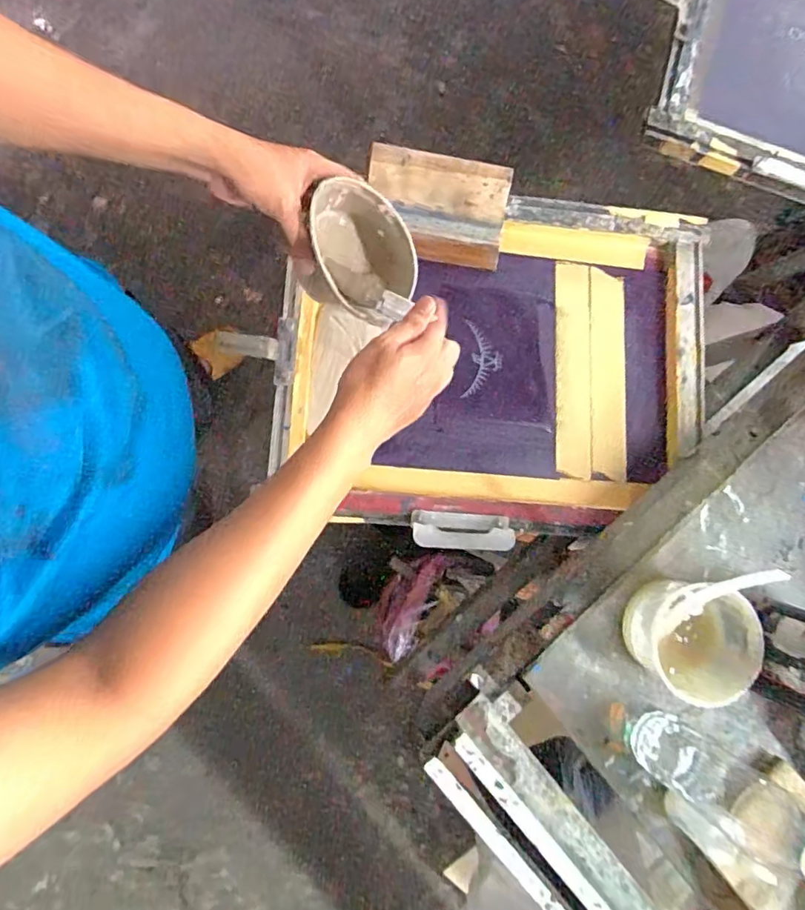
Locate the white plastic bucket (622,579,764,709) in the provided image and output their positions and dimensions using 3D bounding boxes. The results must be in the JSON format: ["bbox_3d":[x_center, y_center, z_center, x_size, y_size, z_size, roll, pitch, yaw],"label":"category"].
[{"bbox_3d":[0.292,0.188,0.553,0.126,0.060,0.113,13,79,1],"label":"white plastic bucket"}]

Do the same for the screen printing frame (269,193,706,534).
[{"bbox_3d":[0.130,-0.125,0.703,0.536,0.054,0.428,3,85,-9],"label":"screen printing frame"}]

